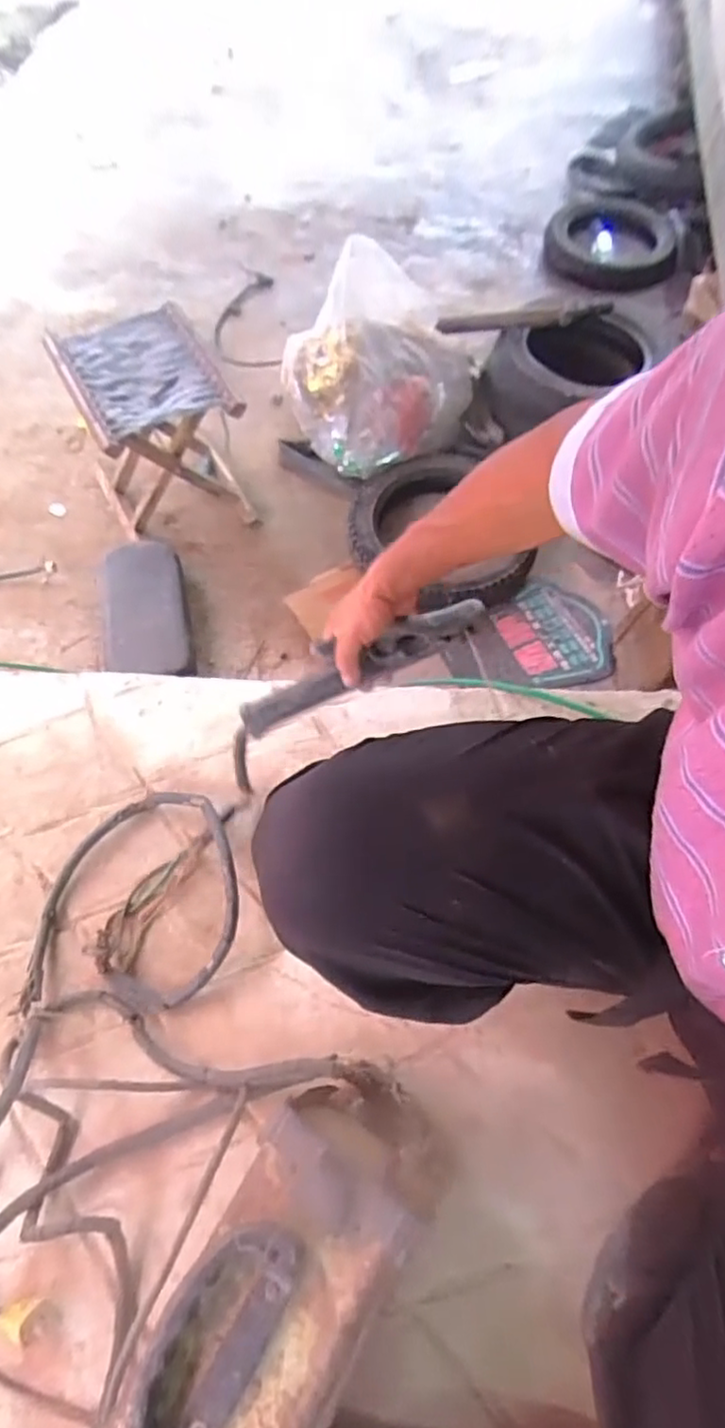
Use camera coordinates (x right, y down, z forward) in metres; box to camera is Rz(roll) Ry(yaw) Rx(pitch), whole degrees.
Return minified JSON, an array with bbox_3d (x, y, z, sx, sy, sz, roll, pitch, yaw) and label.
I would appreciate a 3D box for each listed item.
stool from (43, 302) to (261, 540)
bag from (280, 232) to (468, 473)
[{"bbox_3d":[-0.381,-0.521,1.254,0.248,0.309,0.276,-24,66,-15],"label":"stool"},{"bbox_3d":[0.062,-0.736,1.353,0.315,0.270,0.433,27,63,9],"label":"bag"}]

